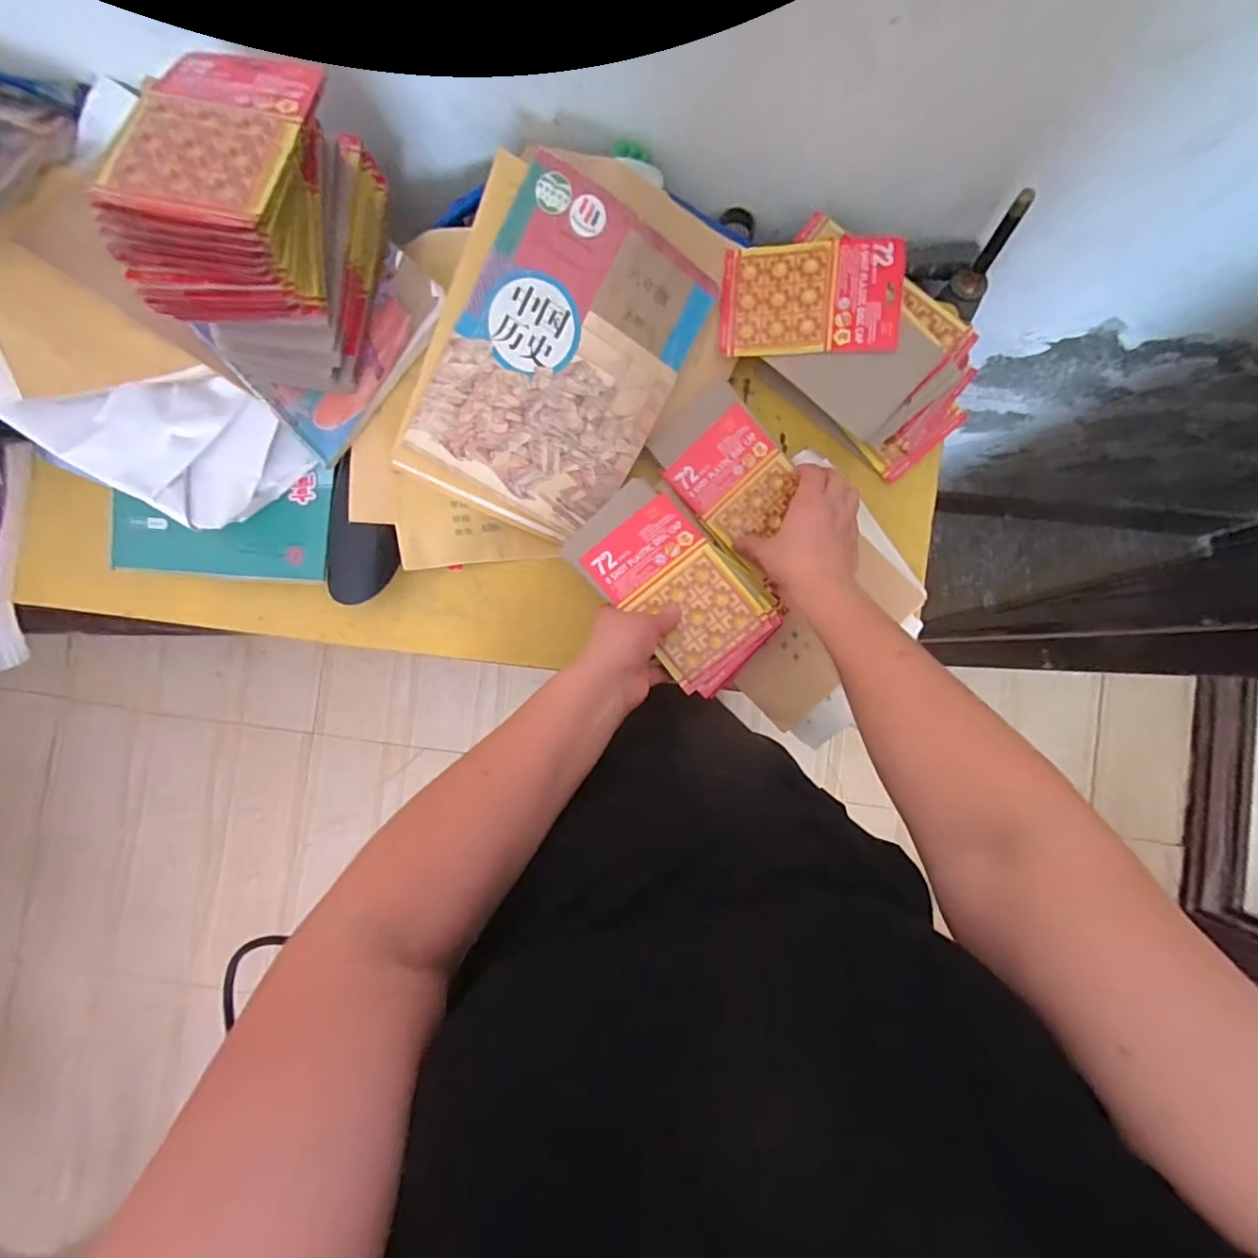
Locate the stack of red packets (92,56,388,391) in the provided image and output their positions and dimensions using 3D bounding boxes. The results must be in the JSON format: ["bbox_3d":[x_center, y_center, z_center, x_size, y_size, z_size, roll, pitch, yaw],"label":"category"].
[{"bbox_3d":[-0.262,-0.302,0.416,0.096,0.160,0.185,4,87,1],"label":"stack of red packets"}]

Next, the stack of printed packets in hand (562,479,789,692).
[{"bbox_3d":[0.039,-0.041,0.500,0.183,0.037,0.114,44,88,2],"label":"stack of printed packets in hand"}]

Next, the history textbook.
[{"bbox_3d":[-0.064,-0.229,0.482,0.199,0.015,0.271,22,101,-13],"label":"history textbook"}]

